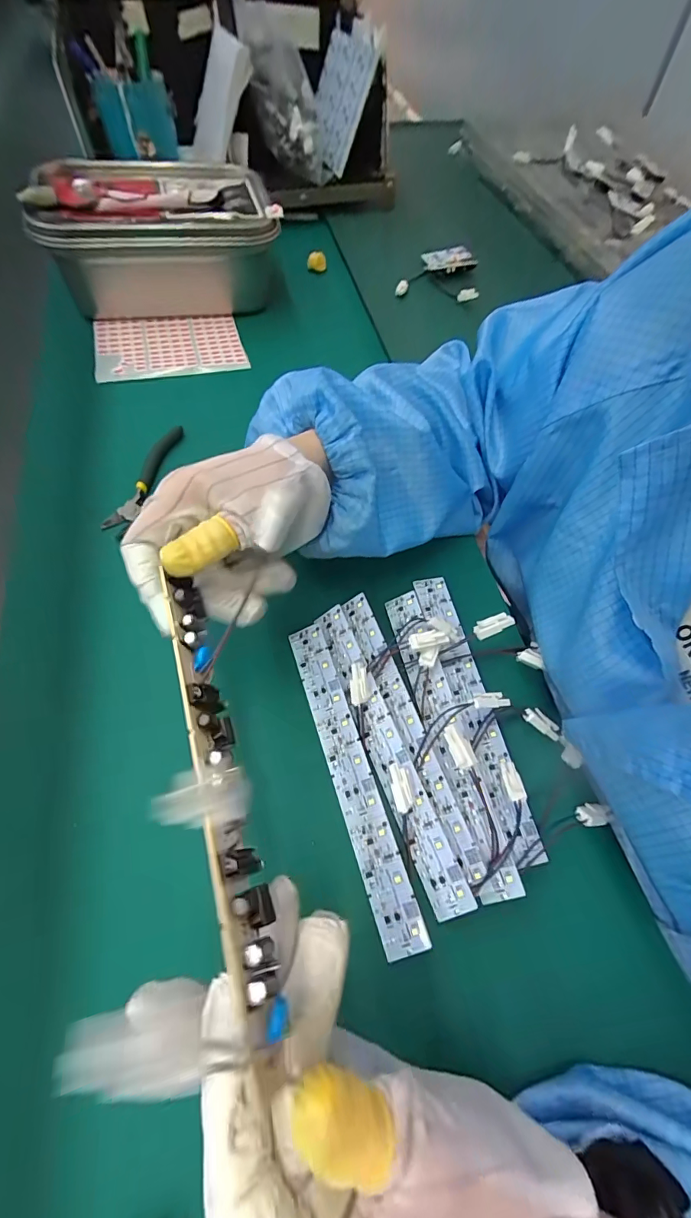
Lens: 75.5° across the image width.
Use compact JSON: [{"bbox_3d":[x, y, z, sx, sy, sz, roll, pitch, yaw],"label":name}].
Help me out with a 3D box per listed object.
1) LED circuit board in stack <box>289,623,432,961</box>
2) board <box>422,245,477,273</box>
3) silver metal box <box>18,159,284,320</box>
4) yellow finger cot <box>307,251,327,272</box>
[{"bbox_3d":[0.002,0.094,0.269,0.023,0.006,0.189,-24,62,6],"label":"LED circuit board in stack"},{"bbox_3d":[0.130,-0.440,0.562,0.066,0.011,0.042,-18,63,-13],"label":"board"},{"bbox_3d":[-0.197,-0.402,0.491,0.231,0.096,0.154,-12,62,-9],"label":"silver metal box"},{"bbox_3d":[-0.037,-0.451,0.576,0.024,0.018,0.020,2,59,-2],"label":"yellow finger cot"}]

